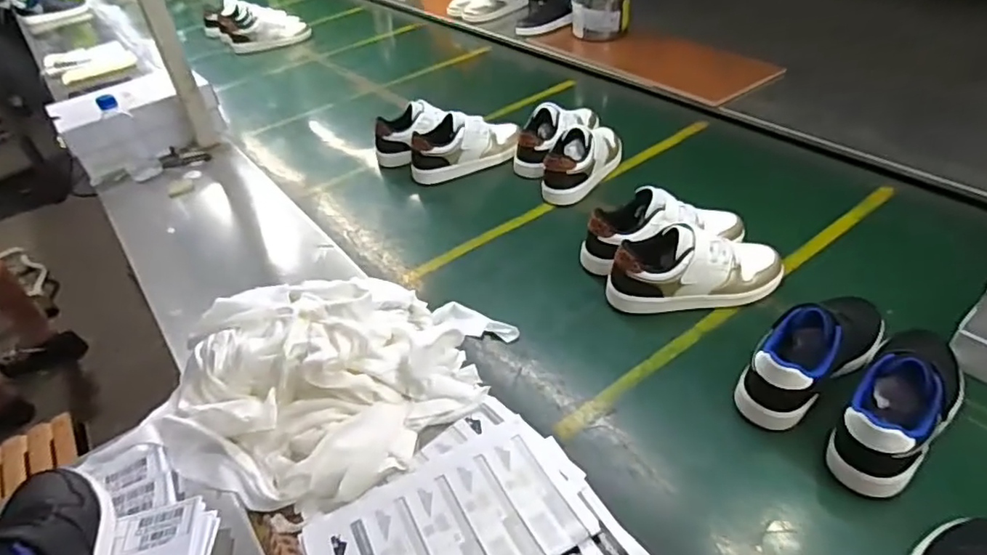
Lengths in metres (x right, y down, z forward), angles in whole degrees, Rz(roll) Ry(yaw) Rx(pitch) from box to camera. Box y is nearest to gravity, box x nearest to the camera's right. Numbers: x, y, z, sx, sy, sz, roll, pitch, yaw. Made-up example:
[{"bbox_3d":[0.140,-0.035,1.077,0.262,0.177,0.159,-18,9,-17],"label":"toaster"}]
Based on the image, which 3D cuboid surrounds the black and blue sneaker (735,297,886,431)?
[{"bbox_3d":[0.359,0.073,0.643,0.209,0.096,0.076,-30,46,-25],"label":"black and blue sneaker"}]

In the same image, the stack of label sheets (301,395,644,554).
[{"bbox_3d":[-0.035,0.232,0.519,0.262,0.012,0.206,-23,43,-18],"label":"stack of label sheets"}]

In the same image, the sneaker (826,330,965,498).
[{"bbox_3d":[0.417,0.116,0.579,0.077,0.093,0.205,30,53,35],"label":"sneaker"}]

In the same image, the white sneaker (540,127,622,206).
[{"bbox_3d":[0.157,-0.215,1.006,0.082,0.088,0.211,22,48,29],"label":"white sneaker"}]

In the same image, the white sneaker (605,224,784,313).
[{"bbox_3d":[0.267,-0.013,0.754,0.228,0.096,0.079,-2,41,5],"label":"white sneaker"}]

